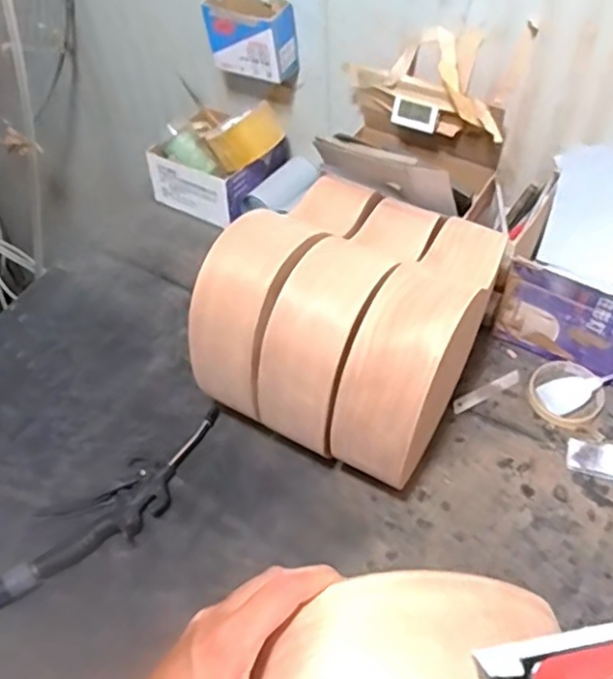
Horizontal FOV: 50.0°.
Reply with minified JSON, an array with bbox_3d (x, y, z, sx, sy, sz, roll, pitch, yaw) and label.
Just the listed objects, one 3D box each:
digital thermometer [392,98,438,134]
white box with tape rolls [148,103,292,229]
[{"bbox_3d":[0.132,-0.274,0.807,0.057,0.033,0.011,22,57,19],"label":"digital thermometer"},{"bbox_3d":[-0.130,-0.274,0.976,0.161,0.120,0.161,29,60,23],"label":"white box with tape rolls"}]

